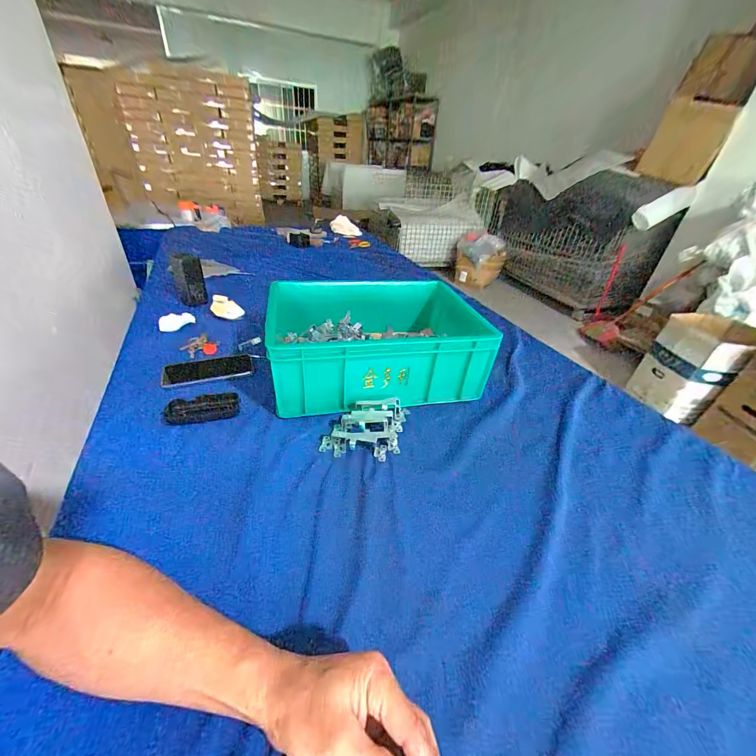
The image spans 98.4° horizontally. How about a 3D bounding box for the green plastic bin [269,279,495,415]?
[{"bbox_3d":[0.004,-0.081,0.678,0.425,0.139,0.291,-5,36,-14],"label":"green plastic bin"}]

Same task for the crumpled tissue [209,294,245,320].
[{"bbox_3d":[-0.398,-0.184,0.860,0.089,0.043,0.052,20,37,21],"label":"crumpled tissue"}]

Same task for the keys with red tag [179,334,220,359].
[{"bbox_3d":[-0.393,-0.071,0.724,0.066,0.023,0.061,3,34,-2],"label":"keys with red tag"}]

